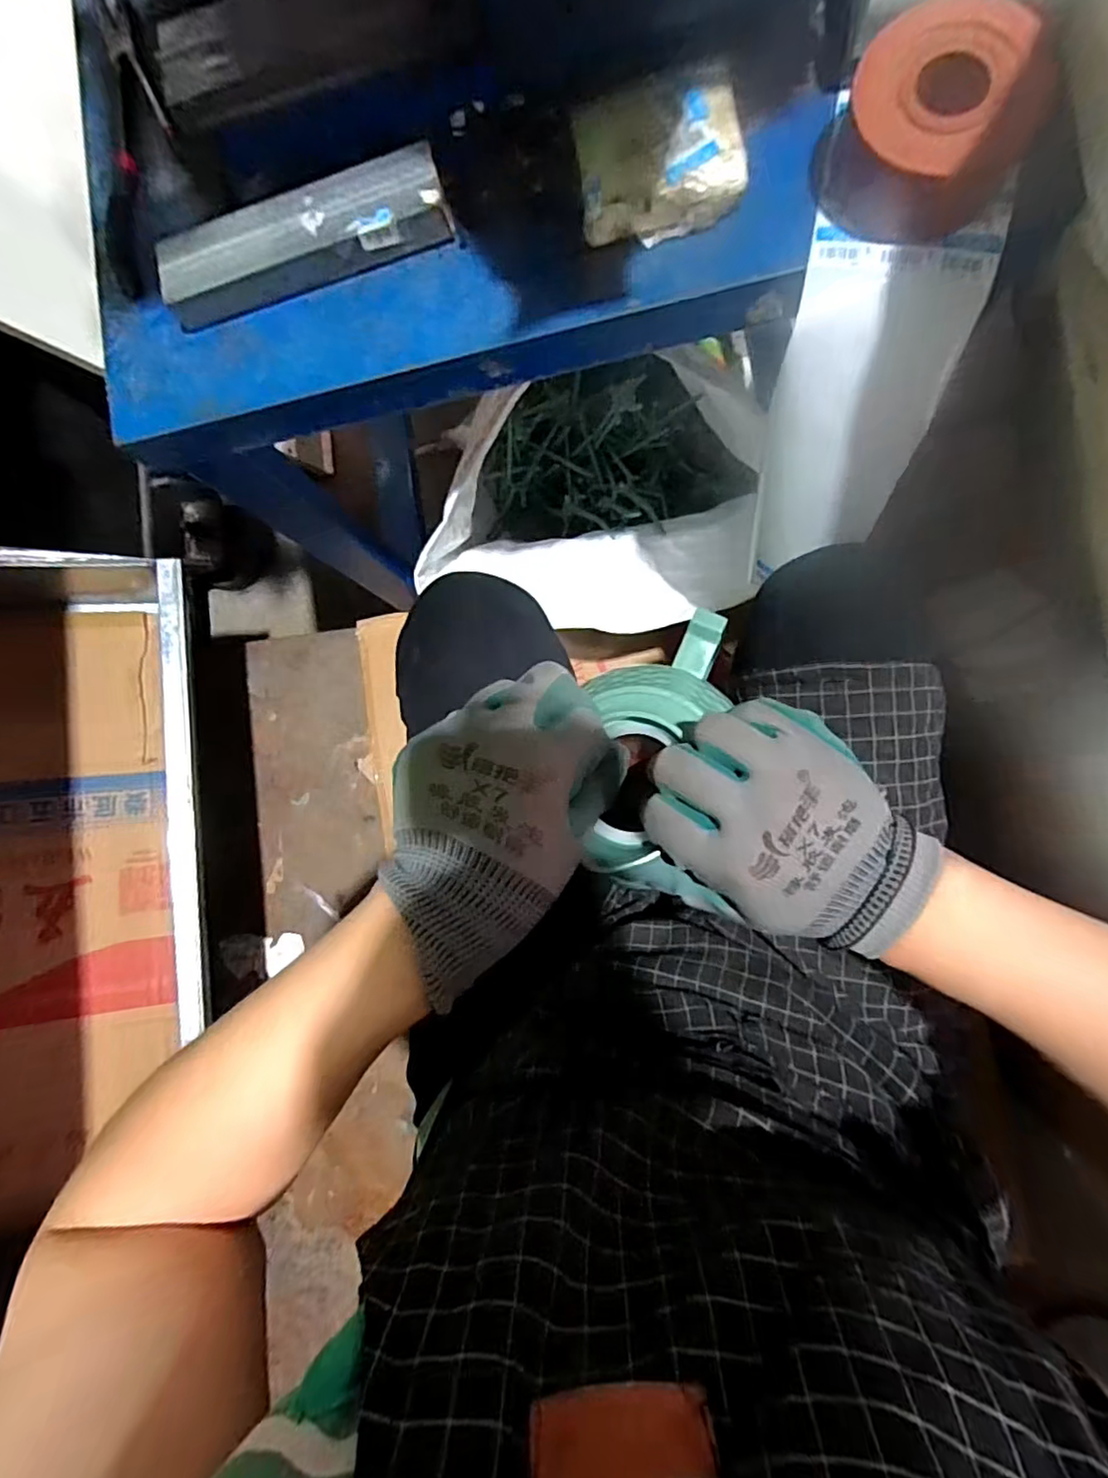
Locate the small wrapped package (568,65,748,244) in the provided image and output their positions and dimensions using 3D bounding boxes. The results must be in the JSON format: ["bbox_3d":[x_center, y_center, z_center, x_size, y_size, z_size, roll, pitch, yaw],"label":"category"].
[{"bbox_3d":[0.064,-0.363,0.380,0.097,0.032,0.089,-6,87,8],"label":"small wrapped package"}]

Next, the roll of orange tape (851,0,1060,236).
[{"bbox_3d":[0.217,-0.349,0.348,0.095,0.052,0.095,0,87,9],"label":"roll of orange tape"}]

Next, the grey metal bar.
[{"bbox_3d":[-0.169,-0.335,0.412,0.198,0.030,0.050,-13,86,8],"label":"grey metal bar"}]

